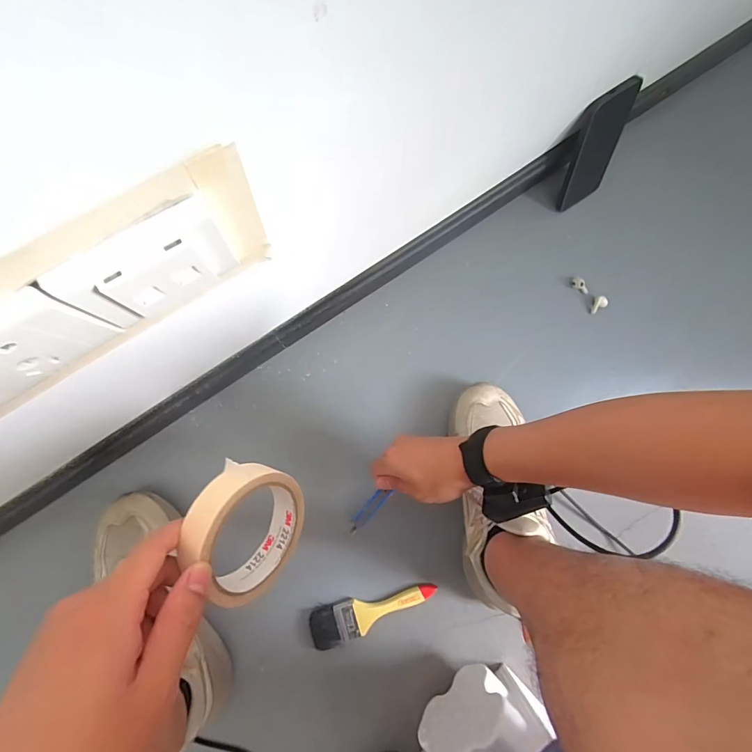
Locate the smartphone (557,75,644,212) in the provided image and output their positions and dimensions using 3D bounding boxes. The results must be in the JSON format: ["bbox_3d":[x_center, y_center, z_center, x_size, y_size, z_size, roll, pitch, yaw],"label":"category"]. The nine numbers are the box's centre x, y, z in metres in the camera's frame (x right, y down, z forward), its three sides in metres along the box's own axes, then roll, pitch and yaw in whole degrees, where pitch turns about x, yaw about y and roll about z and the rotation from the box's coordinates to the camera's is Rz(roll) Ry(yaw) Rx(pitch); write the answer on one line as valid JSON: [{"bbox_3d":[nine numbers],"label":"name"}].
[{"bbox_3d":[0.298,-0.305,0.556,0.086,0.161,0.012,-29,63,-4],"label":"smartphone"}]

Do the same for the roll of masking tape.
[{"bbox_3d":[-0.096,0.114,0.306,0.027,0.099,0.090,10,54,33],"label":"roll of masking tape"}]

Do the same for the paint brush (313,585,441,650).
[{"bbox_3d":[-0.003,0.323,0.565,0.170,0.025,0.049,-12,88,-6],"label":"paint brush"}]

